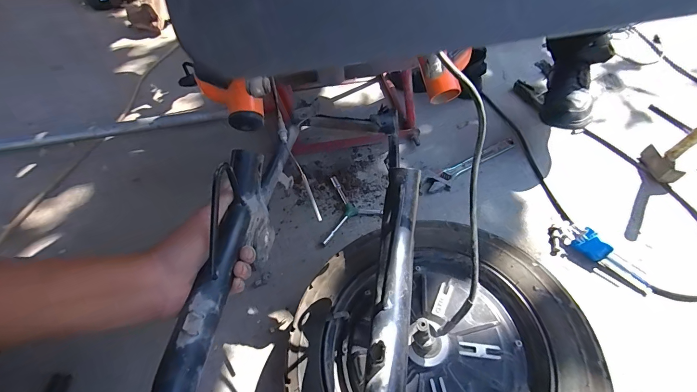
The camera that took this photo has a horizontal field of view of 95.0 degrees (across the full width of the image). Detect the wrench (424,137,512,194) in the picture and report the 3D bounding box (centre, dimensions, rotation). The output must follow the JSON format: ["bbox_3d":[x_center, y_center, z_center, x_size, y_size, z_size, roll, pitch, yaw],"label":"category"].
[{"bbox_3d":[0.294,-0.075,0.746,0.273,0.017,0.059,-22,56,-14],"label":"wrench"}]

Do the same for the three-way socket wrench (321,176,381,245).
[{"bbox_3d":[-0.028,0.022,0.682,0.140,0.011,0.131,-30,58,-19],"label":"three-way socket wrench"}]

